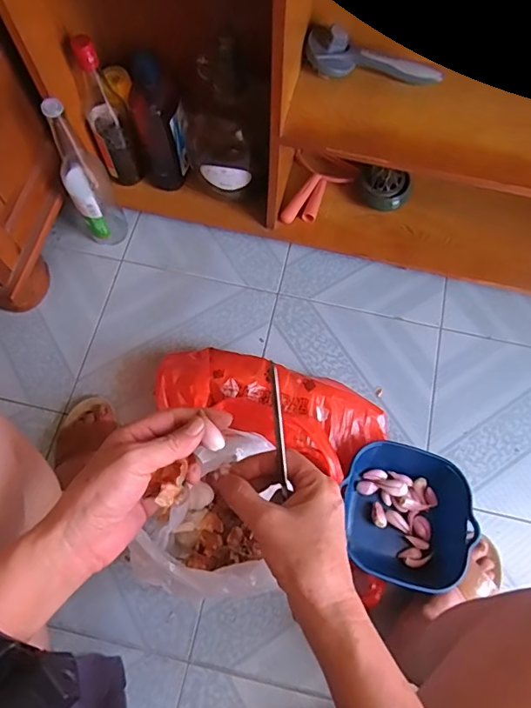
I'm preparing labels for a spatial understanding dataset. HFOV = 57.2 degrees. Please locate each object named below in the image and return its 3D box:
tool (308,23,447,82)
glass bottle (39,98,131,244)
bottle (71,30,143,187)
[{"bbox_3d":[0.152,-0.415,0.681,0.189,0.042,0.041,10,70,3],"label":"tool"},{"bbox_3d":[-0.291,-0.279,0.788,0.076,0.295,0.075,-27,72,-10],"label":"glass bottle"},{"bbox_3d":[-0.260,-0.381,0.788,0.056,0.266,0.053,-13,70,-6],"label":"bottle"}]

